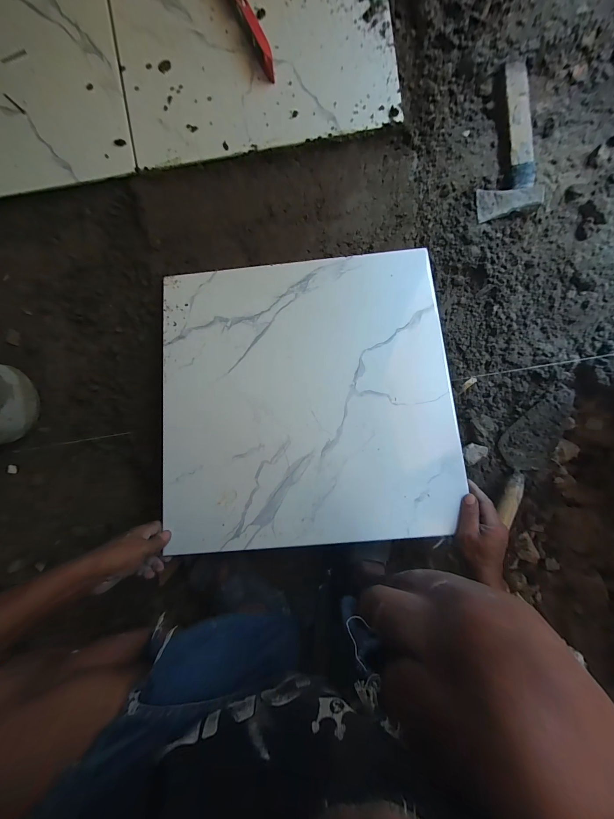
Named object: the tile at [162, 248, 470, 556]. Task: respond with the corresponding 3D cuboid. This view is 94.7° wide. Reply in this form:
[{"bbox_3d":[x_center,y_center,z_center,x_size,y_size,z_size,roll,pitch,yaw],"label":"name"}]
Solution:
[{"bbox_3d":[-0.003,-0.029,0.489,0.489,0.008,0.487,-5,81,2],"label":"tile"}]

